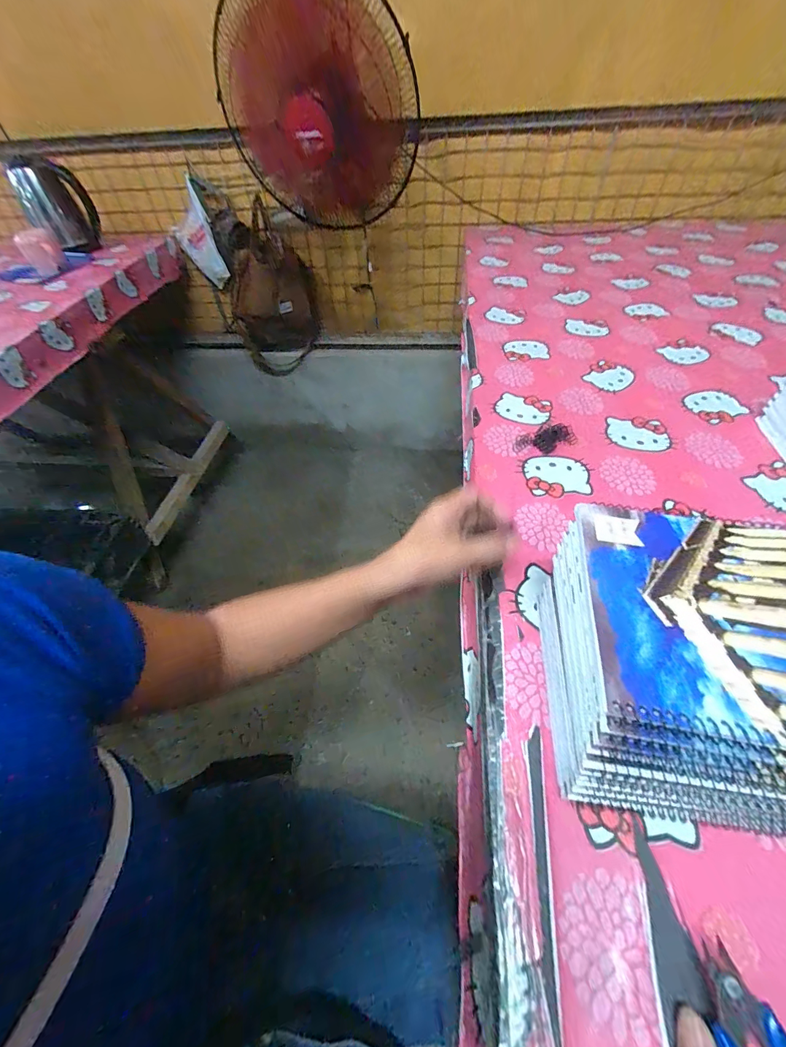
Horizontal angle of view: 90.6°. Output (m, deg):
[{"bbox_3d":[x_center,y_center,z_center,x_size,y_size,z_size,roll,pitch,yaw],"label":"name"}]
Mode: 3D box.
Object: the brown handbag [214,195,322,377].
[{"bbox_3d":[-0.438,-0.791,1.404,0.326,0.471,0.106,16,53,15],"label":"brown handbag"}]

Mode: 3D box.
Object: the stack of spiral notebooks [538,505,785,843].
[{"bbox_3d":[0.211,0.098,0.269,0.212,0.118,0.169,6,51,8],"label":"stack of spiral notebooks"}]

